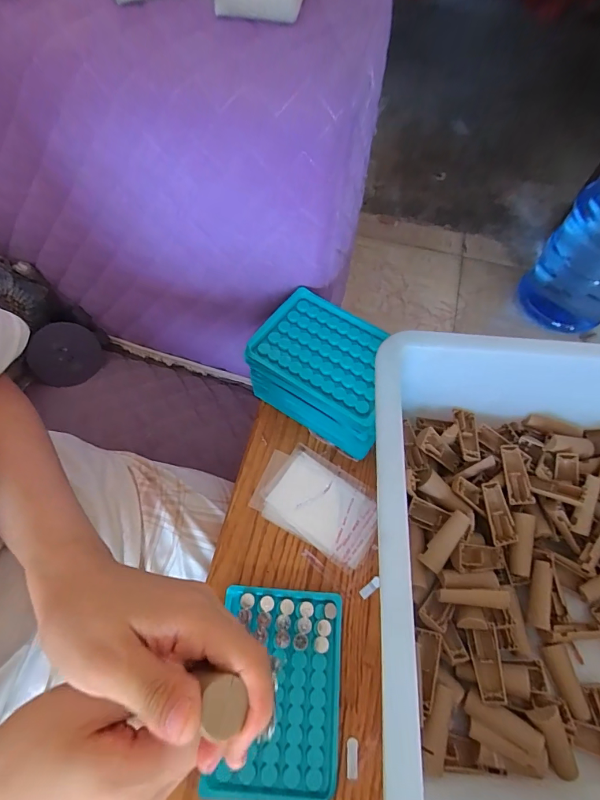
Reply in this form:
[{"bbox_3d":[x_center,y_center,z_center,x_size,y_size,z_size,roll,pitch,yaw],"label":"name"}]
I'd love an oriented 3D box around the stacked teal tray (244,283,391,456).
[{"bbox_3d":[0.027,-0.025,0.405,0.138,0.073,0.101,32,66,14],"label":"stacked teal tray"}]

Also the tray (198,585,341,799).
[{"bbox_3d":[-0.016,0.217,0.310,0.090,0.009,0.132,4,62,0],"label":"tray"}]

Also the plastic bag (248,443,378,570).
[{"bbox_3d":[0.017,0.094,0.379,0.112,0.005,0.075,27,65,12],"label":"plastic bag"}]

